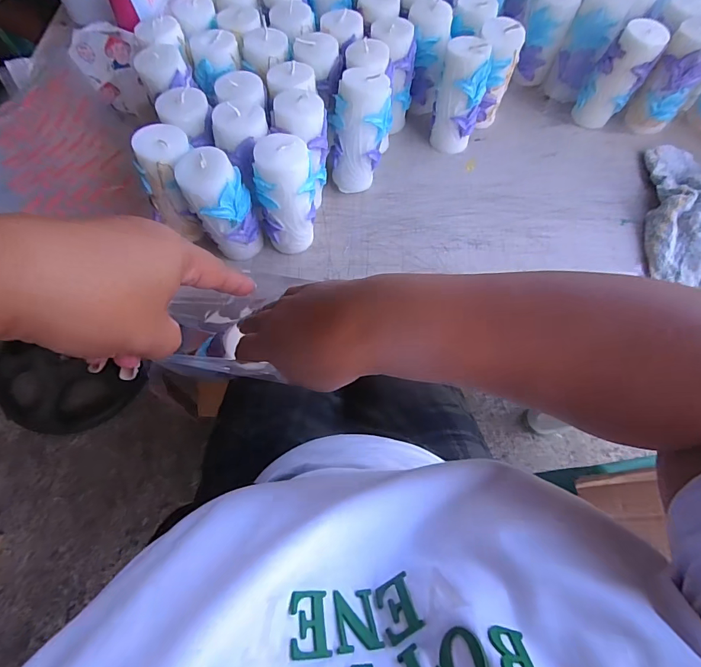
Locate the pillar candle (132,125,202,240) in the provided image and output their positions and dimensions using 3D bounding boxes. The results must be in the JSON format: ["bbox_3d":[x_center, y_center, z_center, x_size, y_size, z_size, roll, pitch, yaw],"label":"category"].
[{"bbox_3d":[-0.166,-0.142,0.391,0.049,0.101,0.053,11,65,5],"label":"pillar candle"}]

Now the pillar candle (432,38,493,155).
[{"bbox_3d":[0.123,-0.266,0.464,0.051,0.106,0.051,19,66,8],"label":"pillar candle"}]

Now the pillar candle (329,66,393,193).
[{"bbox_3d":[0.010,-0.210,0.433,0.059,0.111,0.061,1,65,0],"label":"pillar candle"}]

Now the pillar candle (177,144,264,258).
[{"bbox_3d":[-0.118,-0.115,0.384,0.054,0.111,0.051,-22,67,-10],"label":"pillar candle"}]

